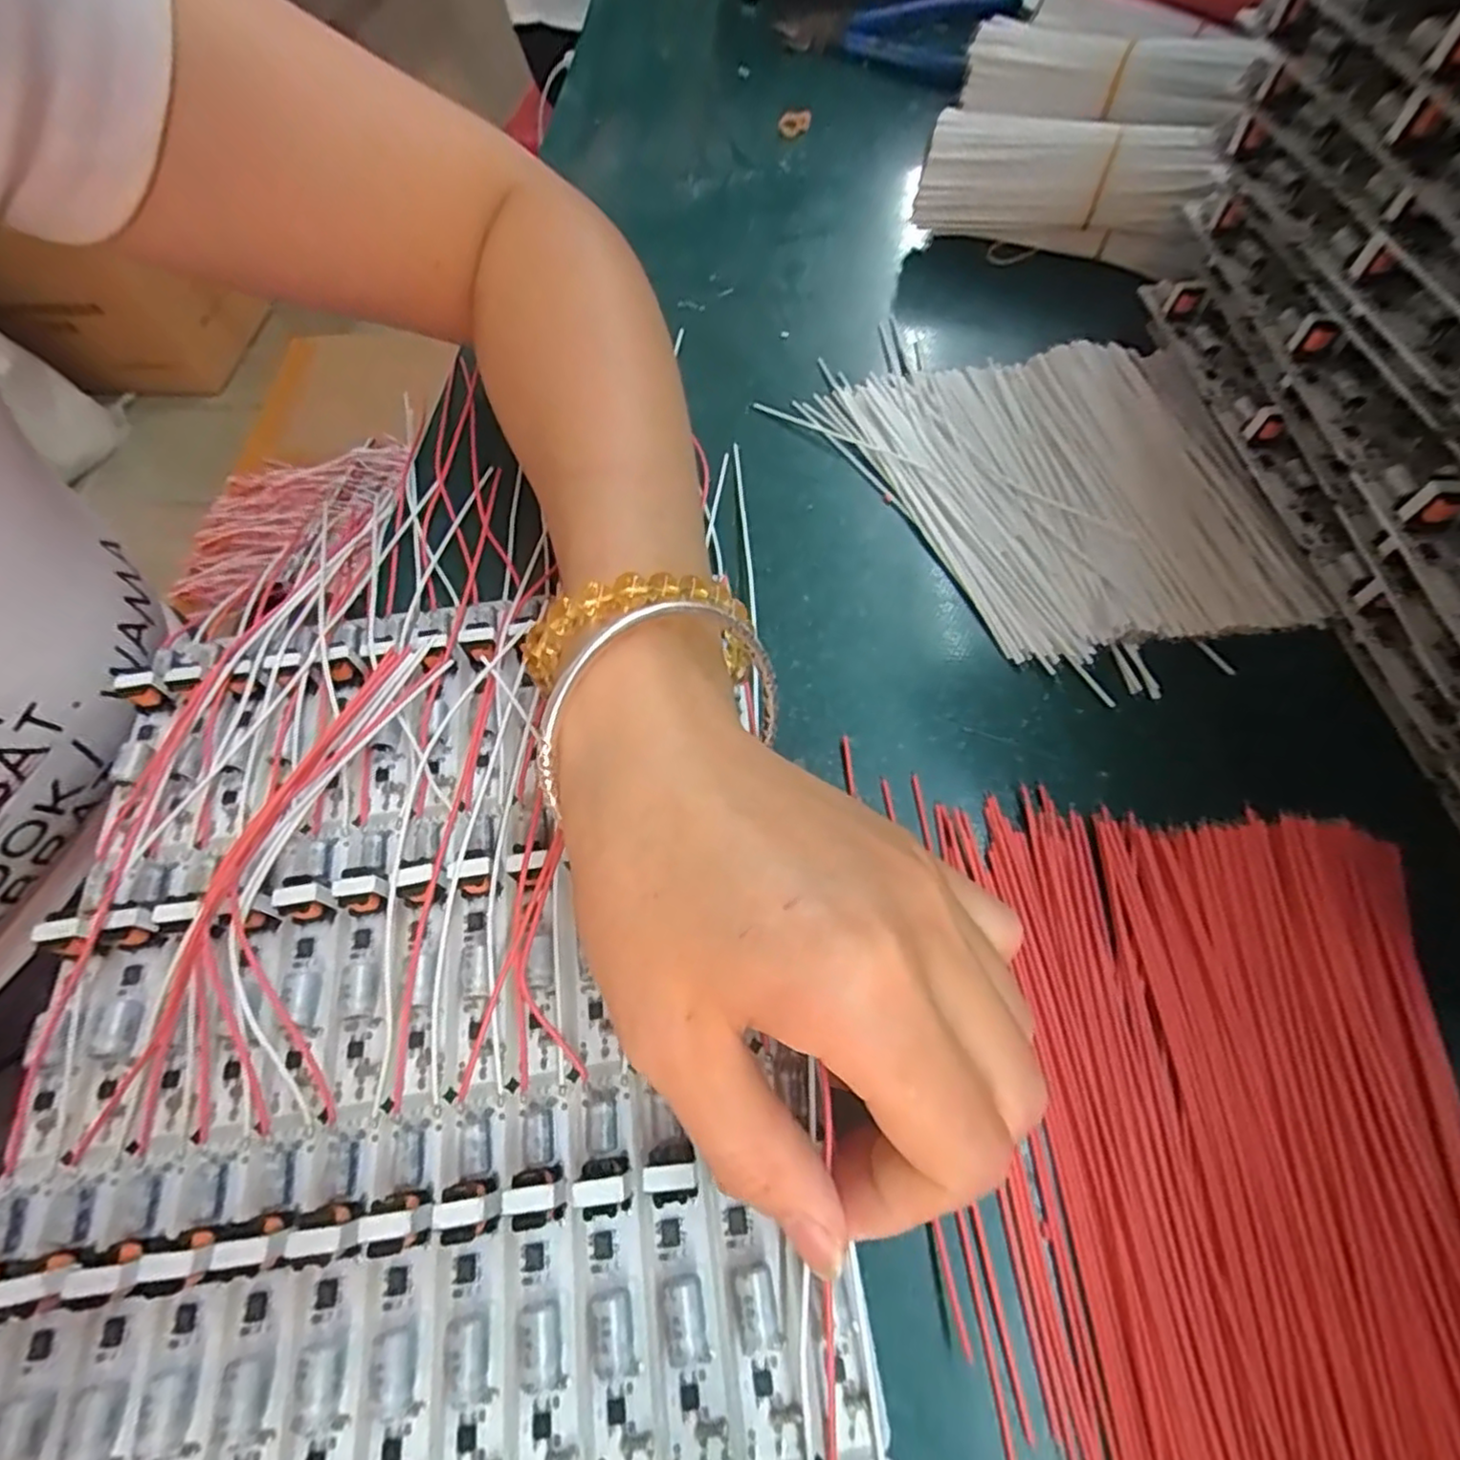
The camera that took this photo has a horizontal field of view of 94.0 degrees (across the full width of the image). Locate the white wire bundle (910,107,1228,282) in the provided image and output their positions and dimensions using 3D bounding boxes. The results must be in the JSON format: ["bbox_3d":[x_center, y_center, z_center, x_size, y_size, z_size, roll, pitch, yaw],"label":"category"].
[{"bbox_3d":[0.134,-0.221,0.285,0.112,0.051,0.045,39,71,20],"label":"white wire bundle"}]

